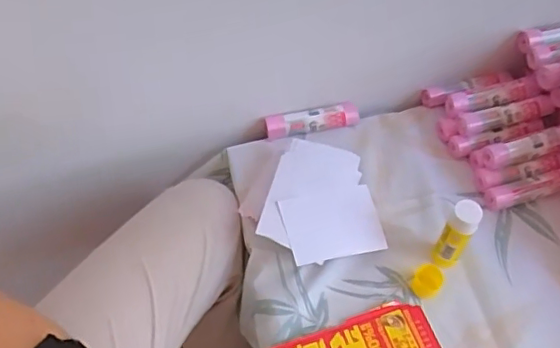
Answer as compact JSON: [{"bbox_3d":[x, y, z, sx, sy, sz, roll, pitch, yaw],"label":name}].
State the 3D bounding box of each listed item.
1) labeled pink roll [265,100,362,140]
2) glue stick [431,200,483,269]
[{"bbox_3d":[0.042,-0.068,0.727,0.118,0.023,0.022,-11,55,-7],"label":"labeled pink roll"},{"bbox_3d":[0.184,0.066,0.598,0.028,0.099,0.027,0,54,1],"label":"glue stick"}]

